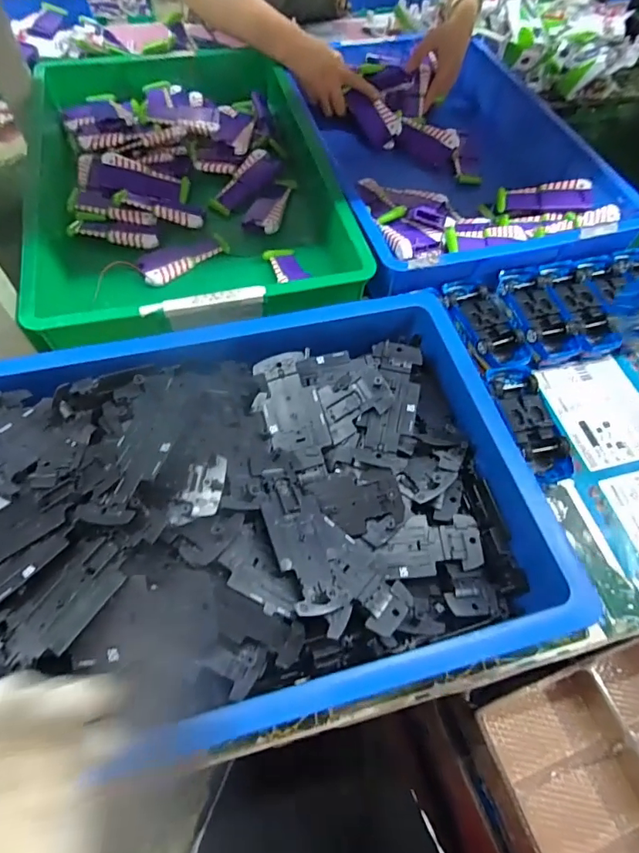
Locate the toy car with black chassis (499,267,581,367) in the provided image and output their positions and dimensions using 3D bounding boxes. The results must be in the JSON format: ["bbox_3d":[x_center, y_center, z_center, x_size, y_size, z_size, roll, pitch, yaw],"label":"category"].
[{"bbox_3d":[0.253,-0.129,0.567,0.072,0.039,0.126,-15,59,-10],"label":"toy car with black chassis"}]

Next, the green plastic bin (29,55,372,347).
[{"bbox_3d":[-0.184,-0.341,0.656,0.366,0.088,0.571,-12,59,-9],"label":"green plastic bin"}]

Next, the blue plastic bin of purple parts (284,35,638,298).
[{"bbox_3d":[0.177,-0.406,0.714,0.360,0.098,0.547,-11,59,-8],"label":"blue plastic bin of purple parts"}]

